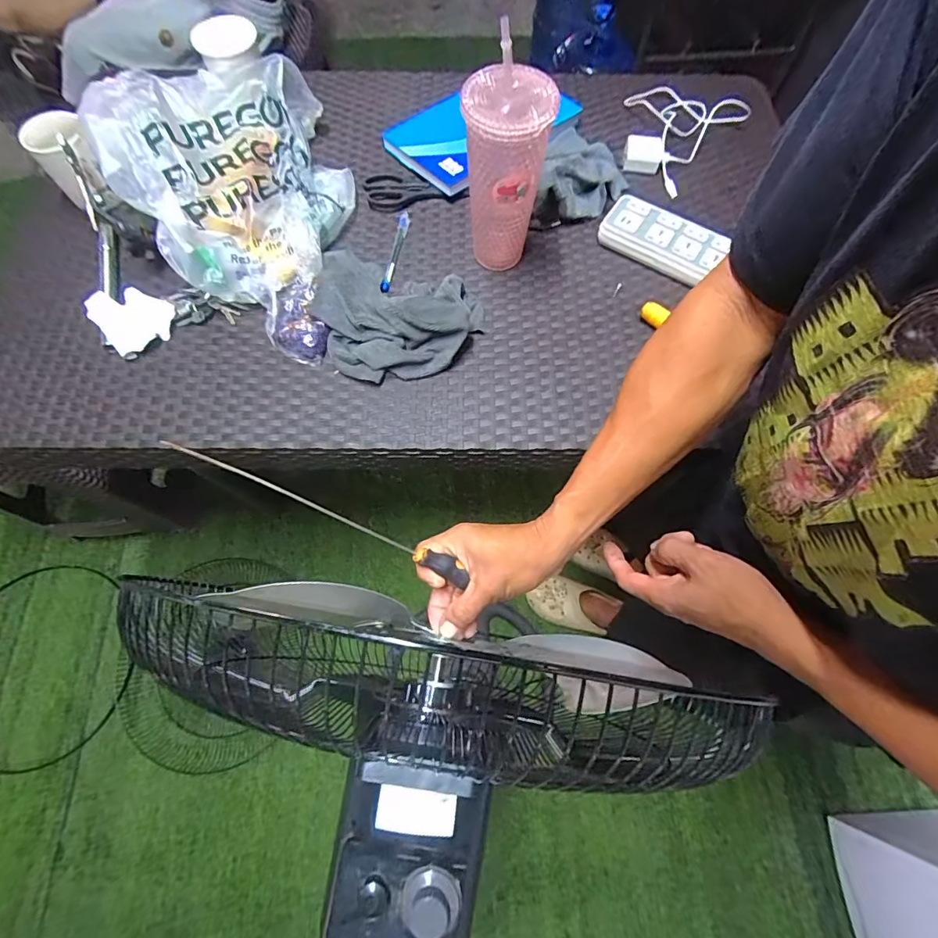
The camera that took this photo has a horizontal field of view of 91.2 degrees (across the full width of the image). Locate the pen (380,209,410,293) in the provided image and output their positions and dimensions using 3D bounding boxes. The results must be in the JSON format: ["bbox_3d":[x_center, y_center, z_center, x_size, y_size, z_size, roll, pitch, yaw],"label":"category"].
[{"bbox_3d":[-0.106,-0.318,0.671,0.015,0.015,0.163,7,69,3],"label":"pen"}]

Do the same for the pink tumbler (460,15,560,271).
[{"bbox_3d":[0.044,-0.352,0.575,0.097,0.220,0.094,3,69,1],"label":"pink tumbler"}]

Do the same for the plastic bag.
[{"bbox_3d":[-0.321,-0.405,0.635,0.294,0.149,0.368,-16,70,-6],"label":"plastic bag"}]

